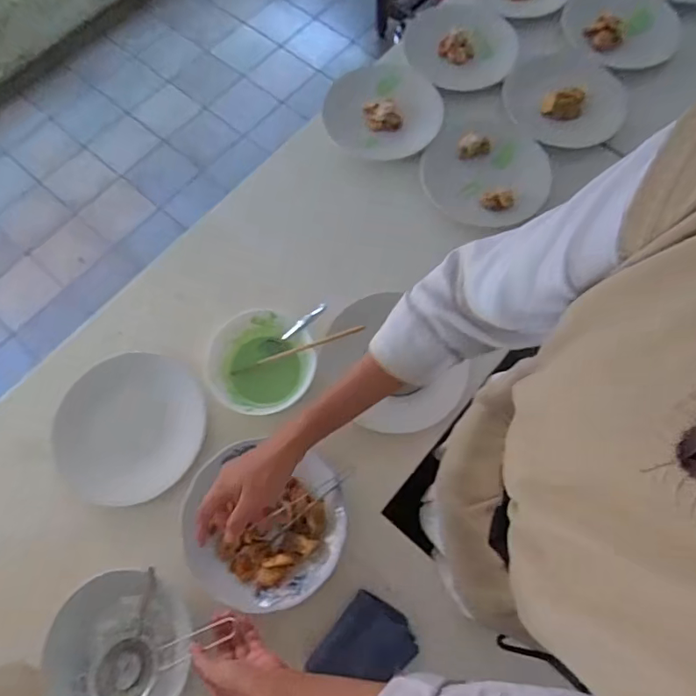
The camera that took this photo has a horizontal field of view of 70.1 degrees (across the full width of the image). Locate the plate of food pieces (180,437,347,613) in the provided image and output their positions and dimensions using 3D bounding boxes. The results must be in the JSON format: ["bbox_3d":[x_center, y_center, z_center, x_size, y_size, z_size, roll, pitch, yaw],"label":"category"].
[{"bbox_3d":[-0.106,0.213,0.605,0.198,0.040,0.182,0,70,0],"label":"plate of food pieces"}]

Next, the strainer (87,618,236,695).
[{"bbox_3d":[-0.211,0.346,0.553,0.155,0.043,0.067,-25,72,-2],"label":"strainer"}]

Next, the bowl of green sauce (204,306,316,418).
[{"bbox_3d":[-0.118,0.022,0.679,0.138,0.057,0.144,0,70,0],"label":"bowl of green sauce"}]

